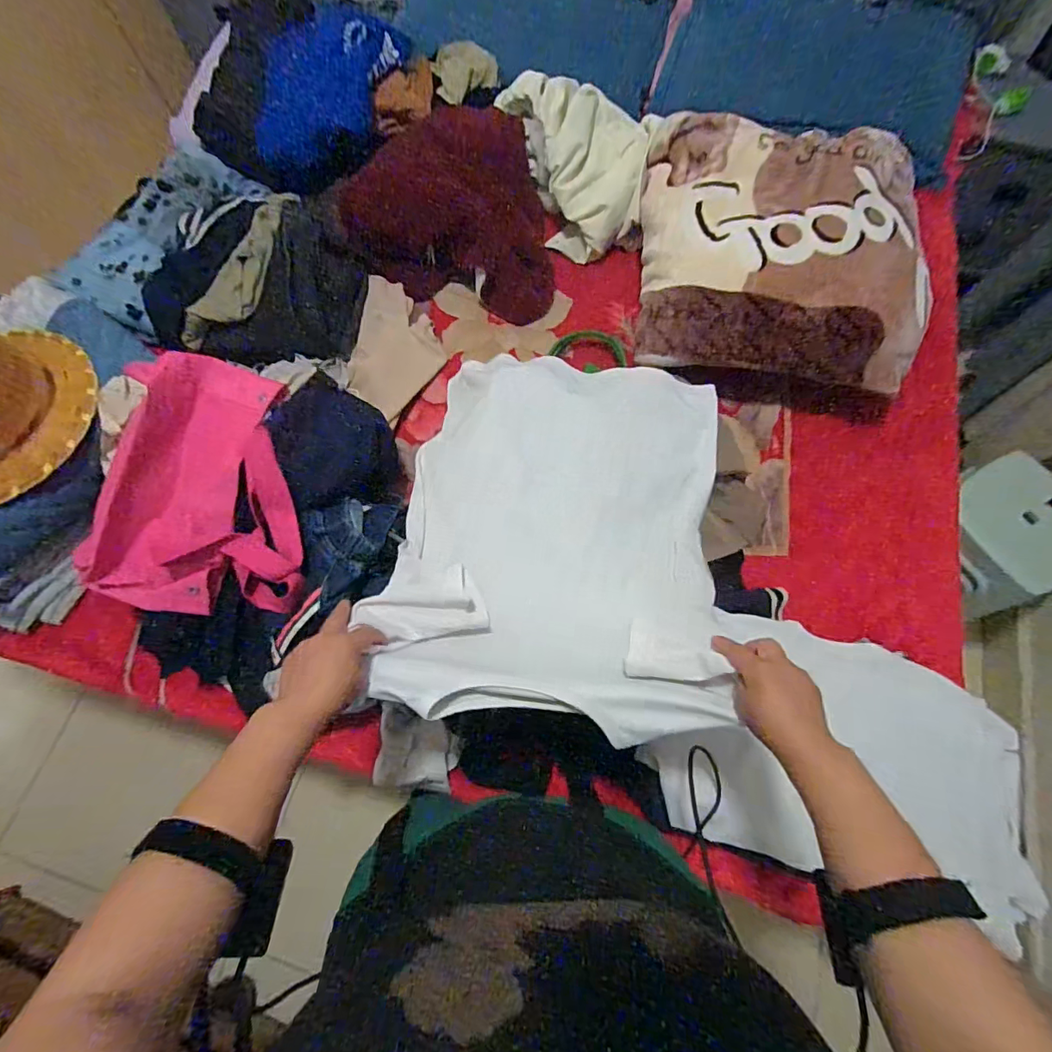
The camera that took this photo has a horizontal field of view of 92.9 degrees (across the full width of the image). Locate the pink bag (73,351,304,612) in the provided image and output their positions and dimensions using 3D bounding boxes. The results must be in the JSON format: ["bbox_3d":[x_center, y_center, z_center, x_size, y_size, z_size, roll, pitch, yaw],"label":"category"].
[{"bbox_3d":[-0.433,-0.062,0.687,0.297,0.113,0.344,4,70,1],"label":"pink bag"}]

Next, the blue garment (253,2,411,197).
[{"bbox_3d":[-0.406,-0.902,1.017,0.225,0.108,0.433,12,71,4],"label":"blue garment"}]

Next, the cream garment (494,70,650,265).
[{"bbox_3d":[0.120,-0.786,1.063,0.249,0.131,0.406,-15,71,-5],"label":"cream garment"}]

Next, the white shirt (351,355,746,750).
[{"bbox_3d":[0.048,-0.016,0.634,0.402,0.143,0.518,9,70,3],"label":"white shirt"}]

